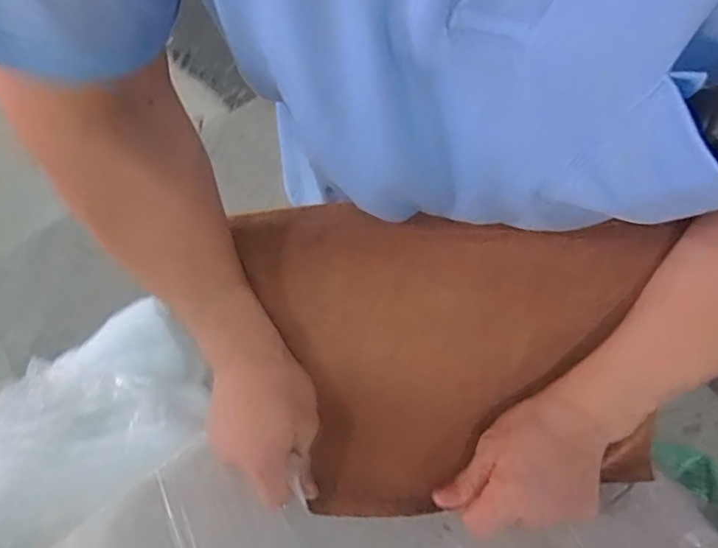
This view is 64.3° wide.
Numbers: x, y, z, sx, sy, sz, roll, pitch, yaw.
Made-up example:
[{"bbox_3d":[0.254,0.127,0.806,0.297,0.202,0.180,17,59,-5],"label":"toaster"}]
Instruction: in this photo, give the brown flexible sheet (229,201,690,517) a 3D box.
[{"bbox_3d":[0.076,0.068,0.434,0.294,0.246,0.034,-4,24,5],"label":"brown flexible sheet"}]

